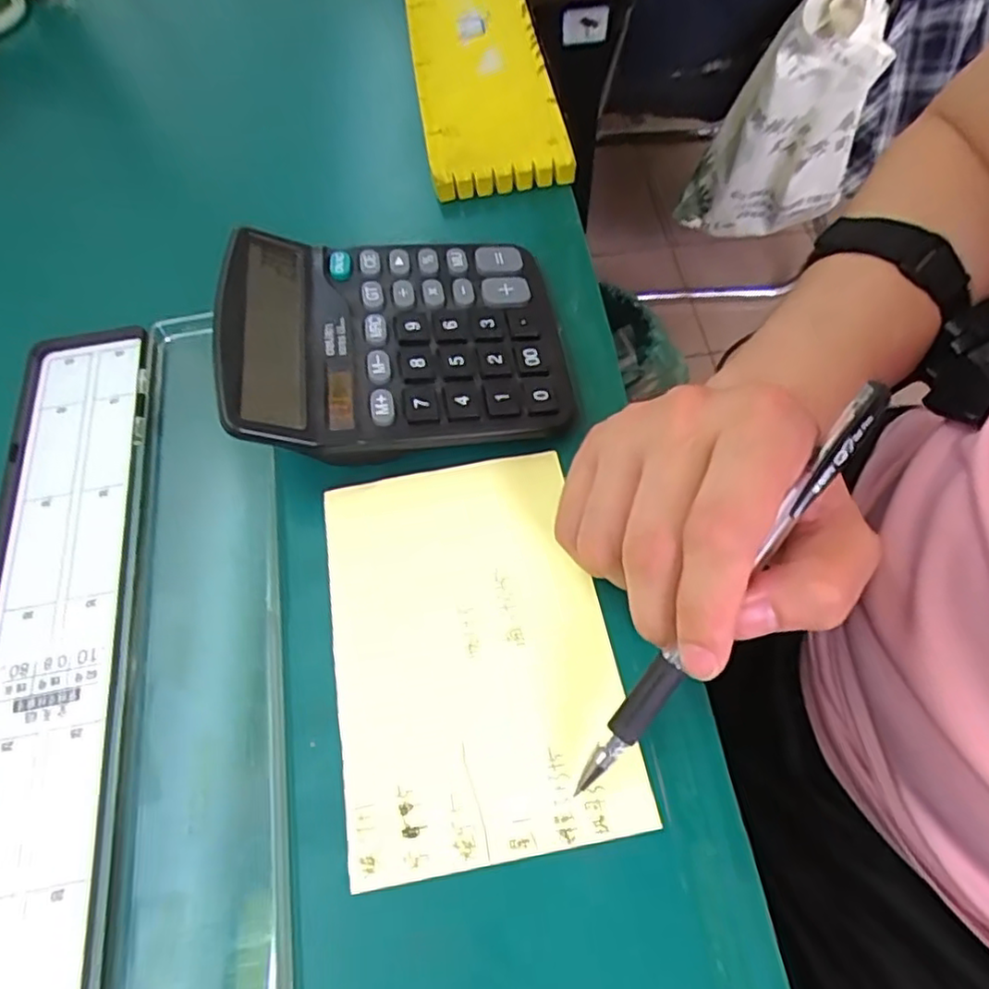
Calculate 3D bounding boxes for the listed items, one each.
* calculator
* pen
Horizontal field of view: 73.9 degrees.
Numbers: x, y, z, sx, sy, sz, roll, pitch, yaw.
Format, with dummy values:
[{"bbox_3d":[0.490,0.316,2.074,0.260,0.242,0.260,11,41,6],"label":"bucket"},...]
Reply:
[{"bbox_3d":[-0.043,-0.070,0.294,0.144,0.041,0.119,-10,61,-5],"label":"calculator"},{"bbox_3d":[0.075,0.032,0.210,0.011,0.011,0.156,39,96,20],"label":"pen"}]

